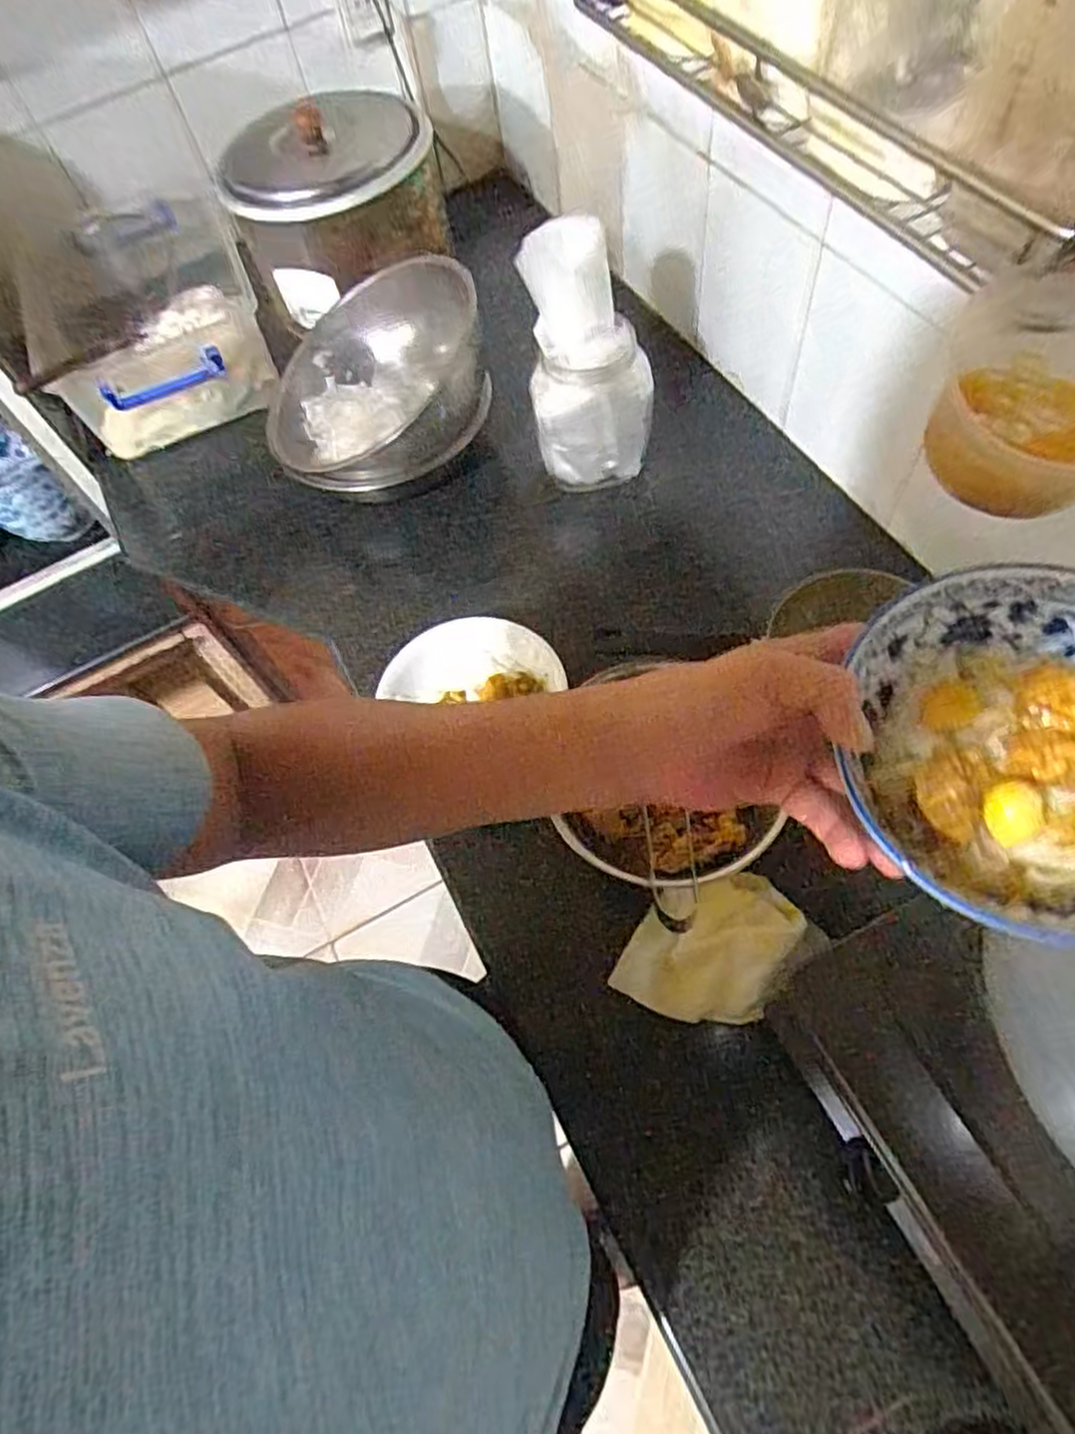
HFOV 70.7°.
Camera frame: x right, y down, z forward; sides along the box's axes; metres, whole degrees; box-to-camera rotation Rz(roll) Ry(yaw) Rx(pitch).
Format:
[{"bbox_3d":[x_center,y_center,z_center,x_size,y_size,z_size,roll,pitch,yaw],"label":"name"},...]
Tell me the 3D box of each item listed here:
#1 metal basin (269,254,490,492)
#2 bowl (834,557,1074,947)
[{"bbox_3d":[-0.224,-0.436,0.969,0.276,0.191,0.317,-33,67,-13],"label":"metal basin"},{"bbox_3d":[0.227,0.016,0.345,0.151,0.061,0.163,-1,64,2],"label":"bowl"}]

